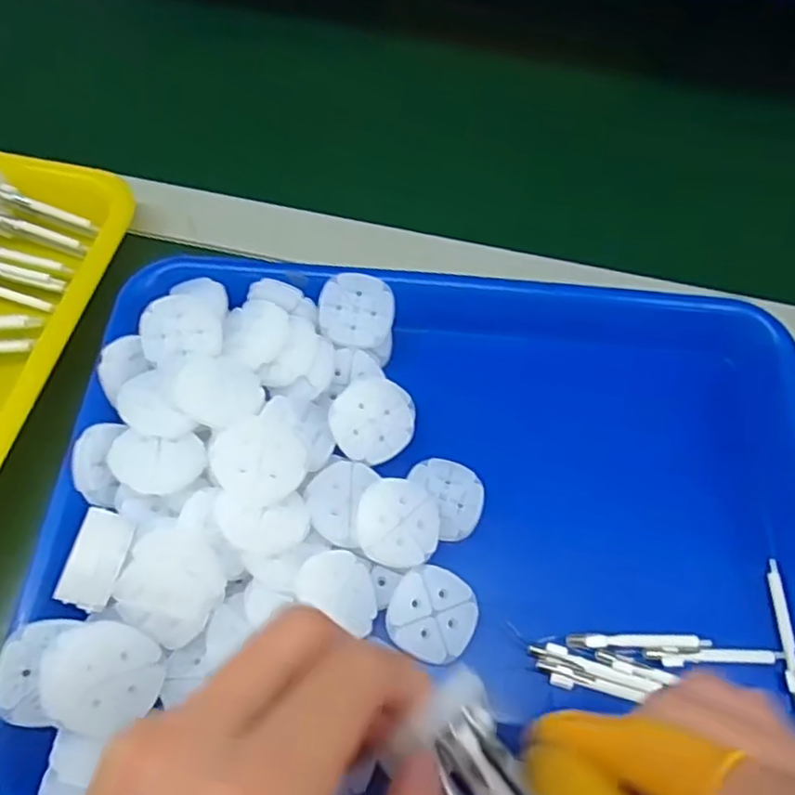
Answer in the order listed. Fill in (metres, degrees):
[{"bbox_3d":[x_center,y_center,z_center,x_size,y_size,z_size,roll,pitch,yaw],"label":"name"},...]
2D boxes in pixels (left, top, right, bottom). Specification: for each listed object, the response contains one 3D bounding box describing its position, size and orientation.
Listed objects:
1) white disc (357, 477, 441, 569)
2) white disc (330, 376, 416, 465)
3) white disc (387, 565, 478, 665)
[{"bbox_3d":[0.001,0.050,0.270,0.034,0.004,0.035,7,70,-20],"label":"white disc"},{"bbox_3d":[-0.011,0.009,0.295,0.036,0.004,0.039,4,76,-15],"label":"white disc"},{"bbox_3d":[0.014,0.087,0.265,0.034,0.009,0.034,1,61,-3],"label":"white disc"}]

